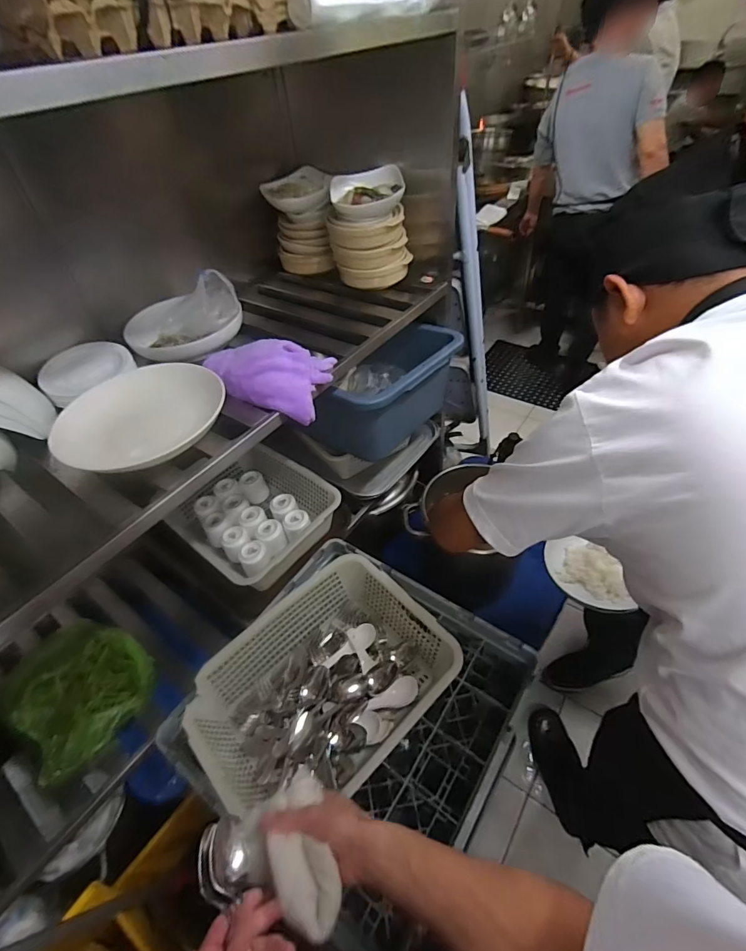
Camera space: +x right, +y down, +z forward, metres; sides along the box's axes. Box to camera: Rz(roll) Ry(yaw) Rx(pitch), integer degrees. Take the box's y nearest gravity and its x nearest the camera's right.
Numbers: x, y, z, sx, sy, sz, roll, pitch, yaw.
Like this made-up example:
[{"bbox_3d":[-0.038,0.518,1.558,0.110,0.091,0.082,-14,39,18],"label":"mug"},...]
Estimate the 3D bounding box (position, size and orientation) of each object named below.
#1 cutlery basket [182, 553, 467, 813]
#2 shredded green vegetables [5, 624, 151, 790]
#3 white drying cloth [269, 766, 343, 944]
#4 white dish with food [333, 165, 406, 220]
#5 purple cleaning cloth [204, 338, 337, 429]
[{"bbox_3d":[-0.078,0.352,0.743,0.386,0.122,0.300,-37,53,-25],"label":"cutlery basket"},{"bbox_3d":[-0.581,0.406,0.860,0.274,0.080,0.227,31,58,31],"label":"shredded green vegetables"},{"bbox_3d":[-0.080,0.410,0.490,0.064,0.034,0.158,-18,30,-9],"label":"white drying cloth"},{"bbox_3d":[-0.011,-0.585,0.905,0.148,0.064,0.116,-6,47,2],"label":"white dish with food"},{"bbox_3d":[-0.166,-0.161,0.742,0.202,0.087,0.141,-14,47,-5],"label":"purple cleaning cloth"}]

